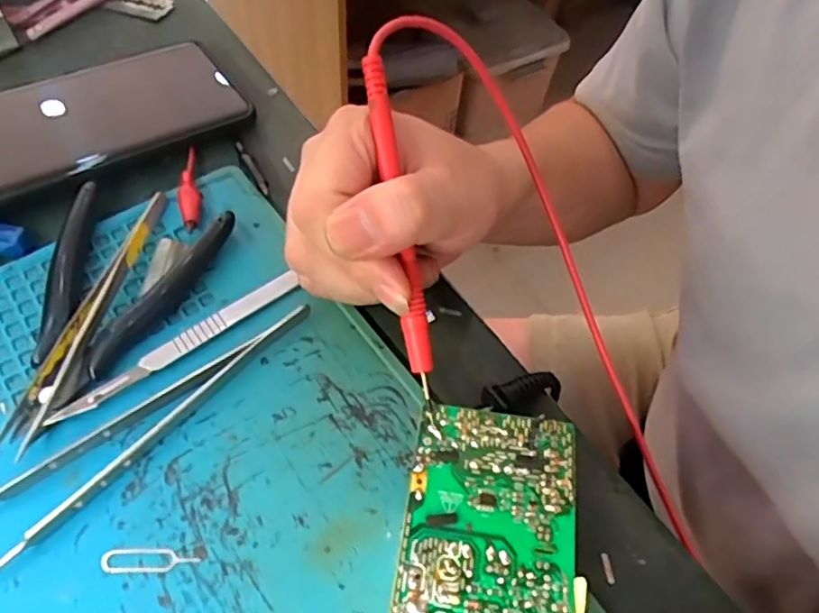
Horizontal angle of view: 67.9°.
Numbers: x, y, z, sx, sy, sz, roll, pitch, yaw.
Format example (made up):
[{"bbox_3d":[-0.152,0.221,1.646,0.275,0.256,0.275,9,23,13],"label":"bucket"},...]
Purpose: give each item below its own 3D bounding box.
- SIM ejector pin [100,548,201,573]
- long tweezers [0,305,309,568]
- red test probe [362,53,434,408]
[{"bbox_3d":[-0.090,0.087,0.210,0.032,0.004,0.008,1,57,-4],"label":"SIM ejector pin"},{"bbox_3d":[-0.104,0.043,0.233,0.025,0.010,0.149,39,63,19],"label":"long tweezers"},{"bbox_3d":[-0.004,-0.028,0.215,0.009,0.005,0.120,-11,91,-11],"label":"red test probe"}]

